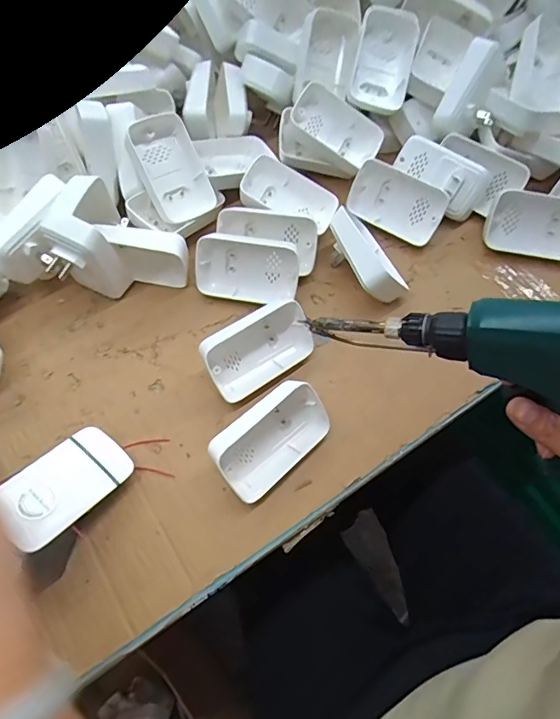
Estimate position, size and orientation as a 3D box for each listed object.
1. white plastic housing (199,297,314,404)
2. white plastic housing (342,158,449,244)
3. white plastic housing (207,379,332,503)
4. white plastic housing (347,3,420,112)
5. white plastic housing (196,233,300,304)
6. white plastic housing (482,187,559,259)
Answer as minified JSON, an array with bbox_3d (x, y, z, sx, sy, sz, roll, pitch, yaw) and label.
[{"bbox_3d":[-0.019,-0.007,0.420,0.097,0.049,0.051,-32,69,-15],"label":"white plastic housing"},{"bbox_3d":[0.118,-0.159,0.490,0.095,0.058,0.024,30,27,17],"label":"white plastic housing"},{"bbox_3d":[-0.009,0.066,0.387,0.100,0.042,0.056,-40,71,-18],"label":"white plastic housing"},{"bbox_3d":[0.108,-0.309,0.496,0.060,0.016,0.096,18,101,18],"label":"white plastic housing"},{"bbox_3d":[-0.031,-0.085,0.455,0.095,0.058,0.025,8,21,4],"label":"white plastic housing"},{"bbox_3d":[0.253,-0.130,0.474,0.095,0.058,0.025,13,35,7],"label":"white plastic housing"}]

